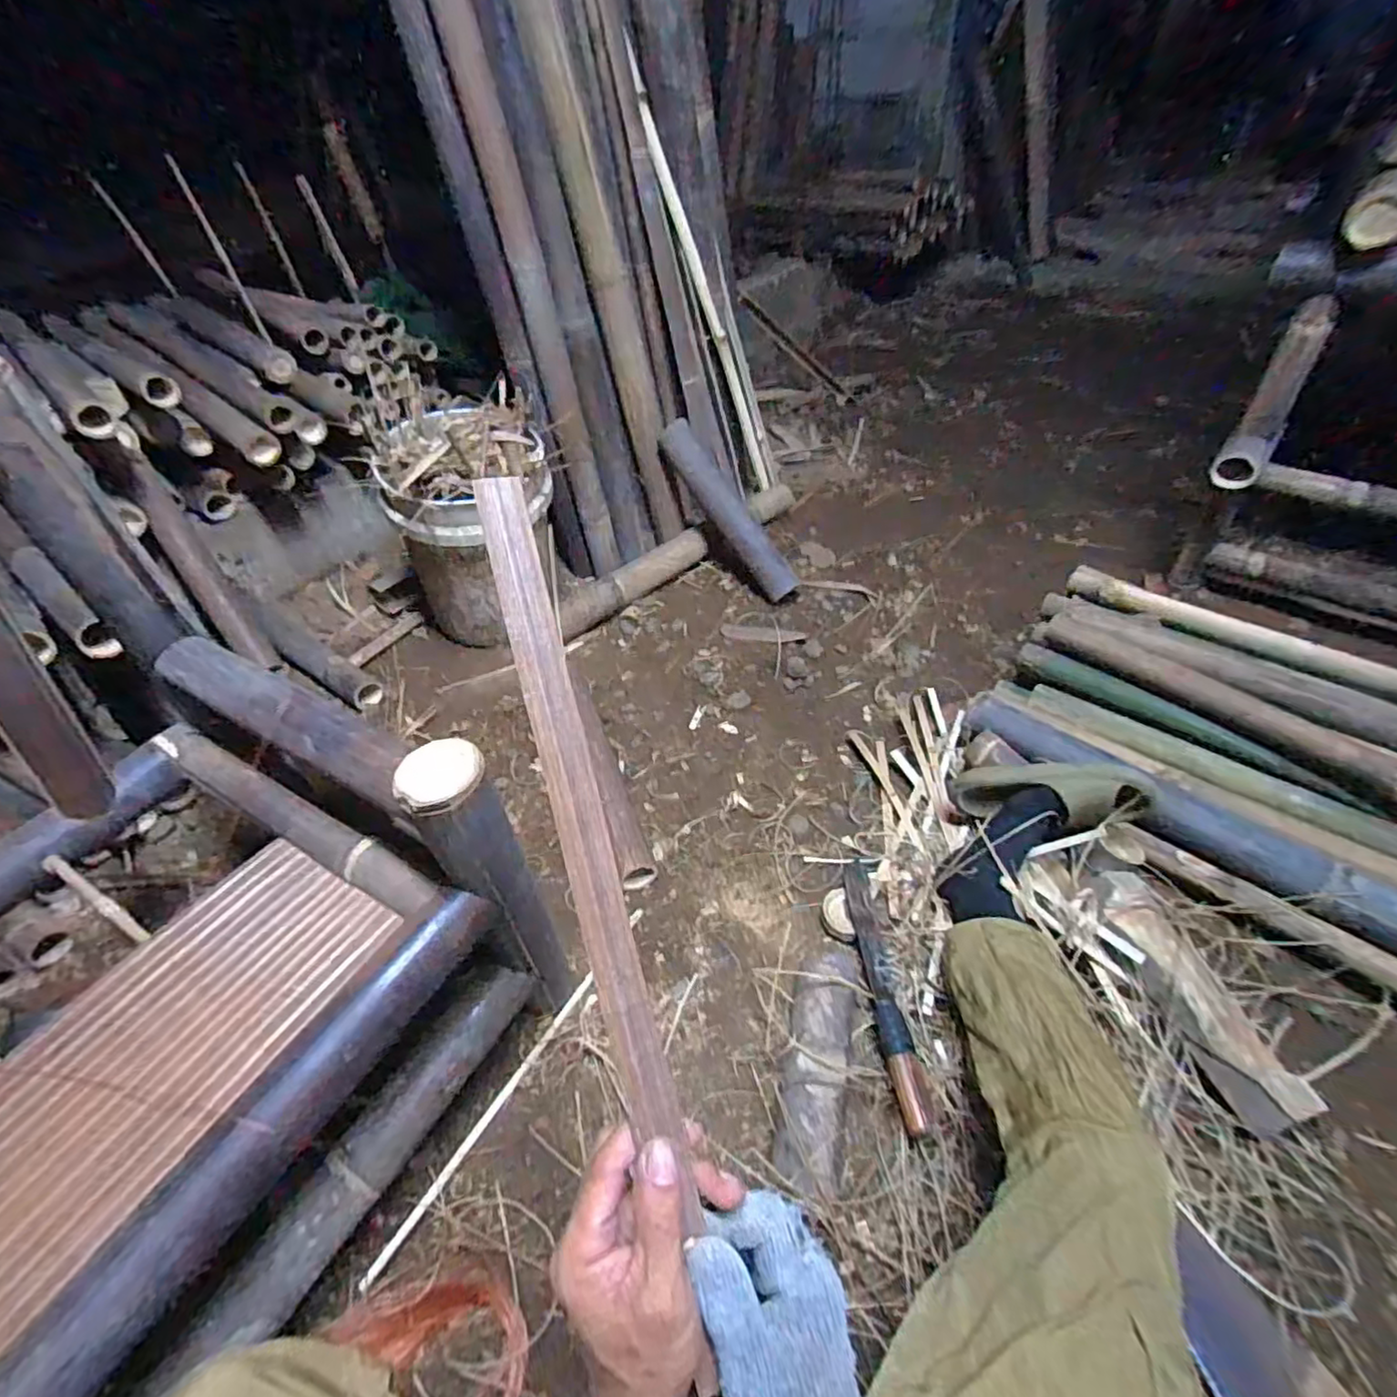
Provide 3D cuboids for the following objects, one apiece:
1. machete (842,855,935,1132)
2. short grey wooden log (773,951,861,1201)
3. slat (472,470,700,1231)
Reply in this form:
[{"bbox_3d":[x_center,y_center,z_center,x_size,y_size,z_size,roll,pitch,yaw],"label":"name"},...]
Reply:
[{"bbox_3d":[0.234,0.357,0.842,0.042,0.035,0.347,-5,45,1],"label":"machete"},{"bbox_3d":[0.139,0.420,0.769,0.077,0.050,0.259,8,46,13],"label":"short grey wooden log"},{"bbox_3d":[-0.058,0.073,0.344,0.025,0.006,0.385,-14,86,-20],"label":"slat"}]

